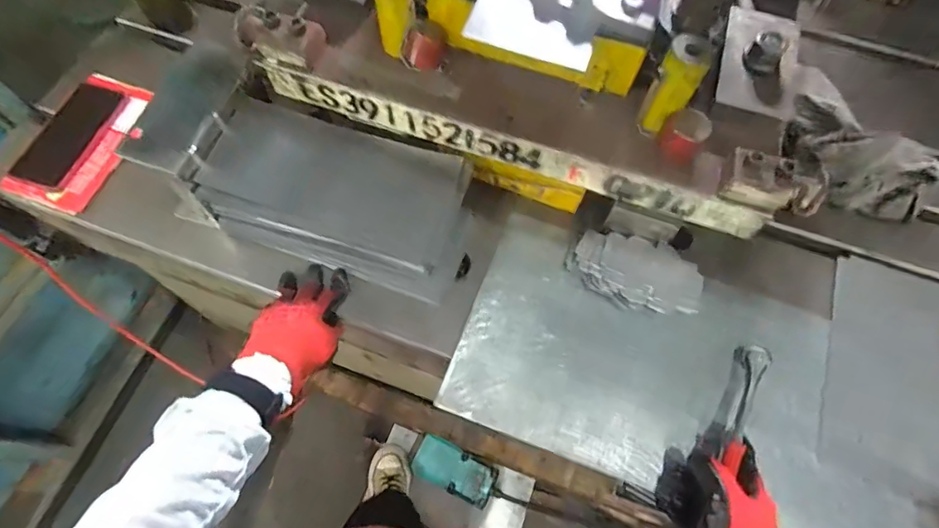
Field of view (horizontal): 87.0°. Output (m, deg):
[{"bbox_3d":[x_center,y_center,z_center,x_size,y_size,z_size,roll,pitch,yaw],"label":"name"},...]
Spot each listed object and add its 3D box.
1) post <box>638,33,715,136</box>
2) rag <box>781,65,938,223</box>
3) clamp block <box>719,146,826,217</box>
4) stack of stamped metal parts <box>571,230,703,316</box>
[{"bbox_3d":[0.200,-0.174,0.490,0.042,0.094,0.038,31,68,12],"label":"post"},{"bbox_3d":[0.503,-0.168,0.653,0.152,0.076,0.206,4,65,0],"label":"rag"},{"bbox_3d":[0.295,-0.077,0.478,0.091,0.041,0.042,21,66,8],"label":"clamp block"},{"bbox_3d":[0.194,0.011,0.572,0.140,0.024,0.080,14,66,5],"label":"stack of stamped metal parts"}]

